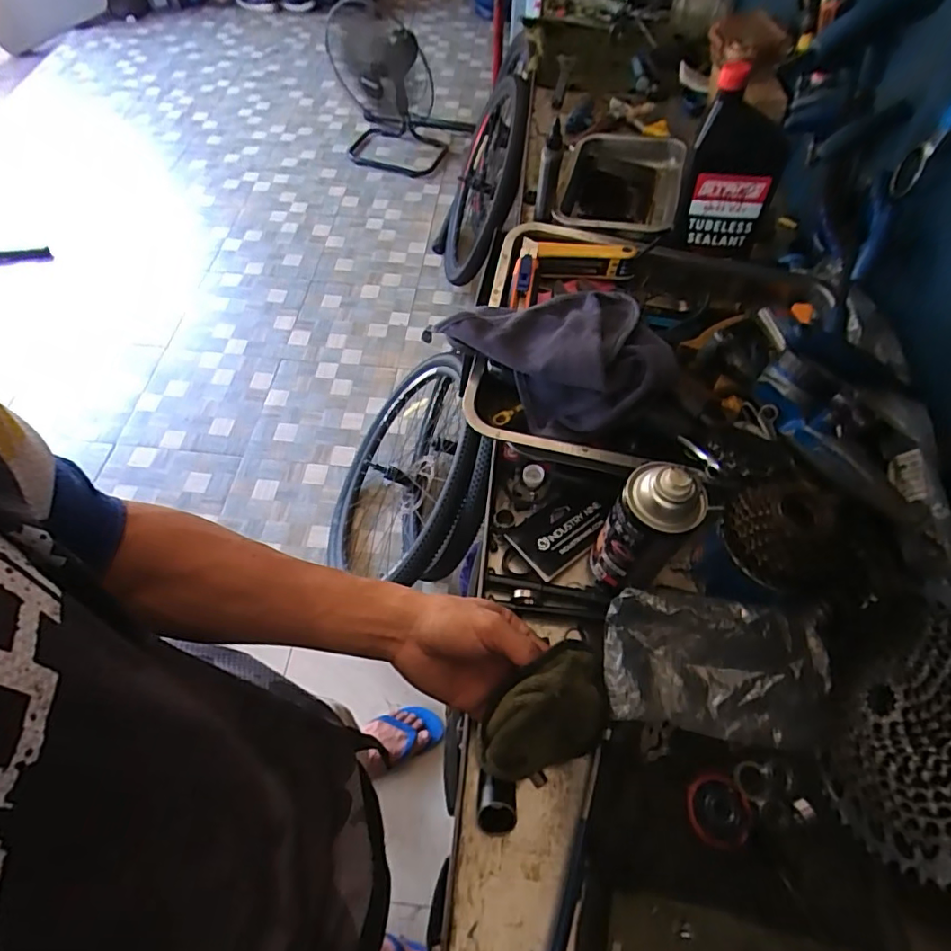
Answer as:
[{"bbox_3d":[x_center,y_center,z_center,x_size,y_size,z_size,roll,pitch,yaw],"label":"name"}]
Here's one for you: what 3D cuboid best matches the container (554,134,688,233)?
[{"bbox_3d":[0.229,-0.450,0.876,0.186,0.076,0.292,14,60,8],"label":"container"}]

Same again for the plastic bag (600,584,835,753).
[{"bbox_3d":[0.205,0.163,0.474,0.174,0.052,0.107,8,59,4],"label":"plastic bag"}]

